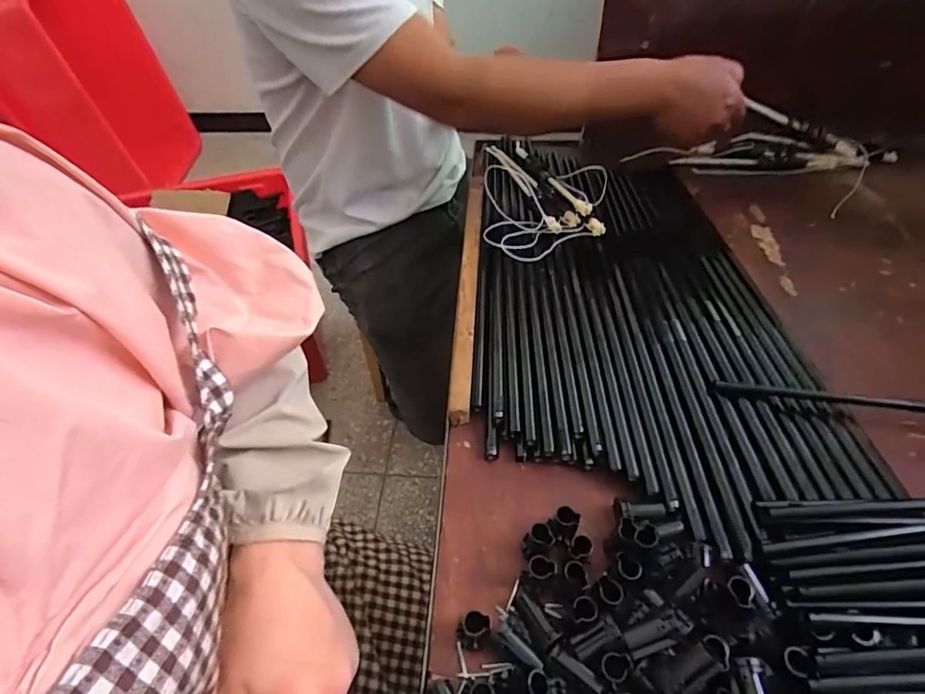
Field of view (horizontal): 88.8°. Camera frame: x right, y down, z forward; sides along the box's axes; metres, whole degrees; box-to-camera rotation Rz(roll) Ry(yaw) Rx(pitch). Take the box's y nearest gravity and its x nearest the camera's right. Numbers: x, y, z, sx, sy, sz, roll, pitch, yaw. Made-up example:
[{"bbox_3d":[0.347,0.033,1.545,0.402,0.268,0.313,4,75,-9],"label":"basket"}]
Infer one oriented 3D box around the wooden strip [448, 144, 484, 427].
[{"bbox_3d":[0.009,-0.115,0.555,0.020,0.015,0.439,2,49,4],"label":"wooden strip"}]

